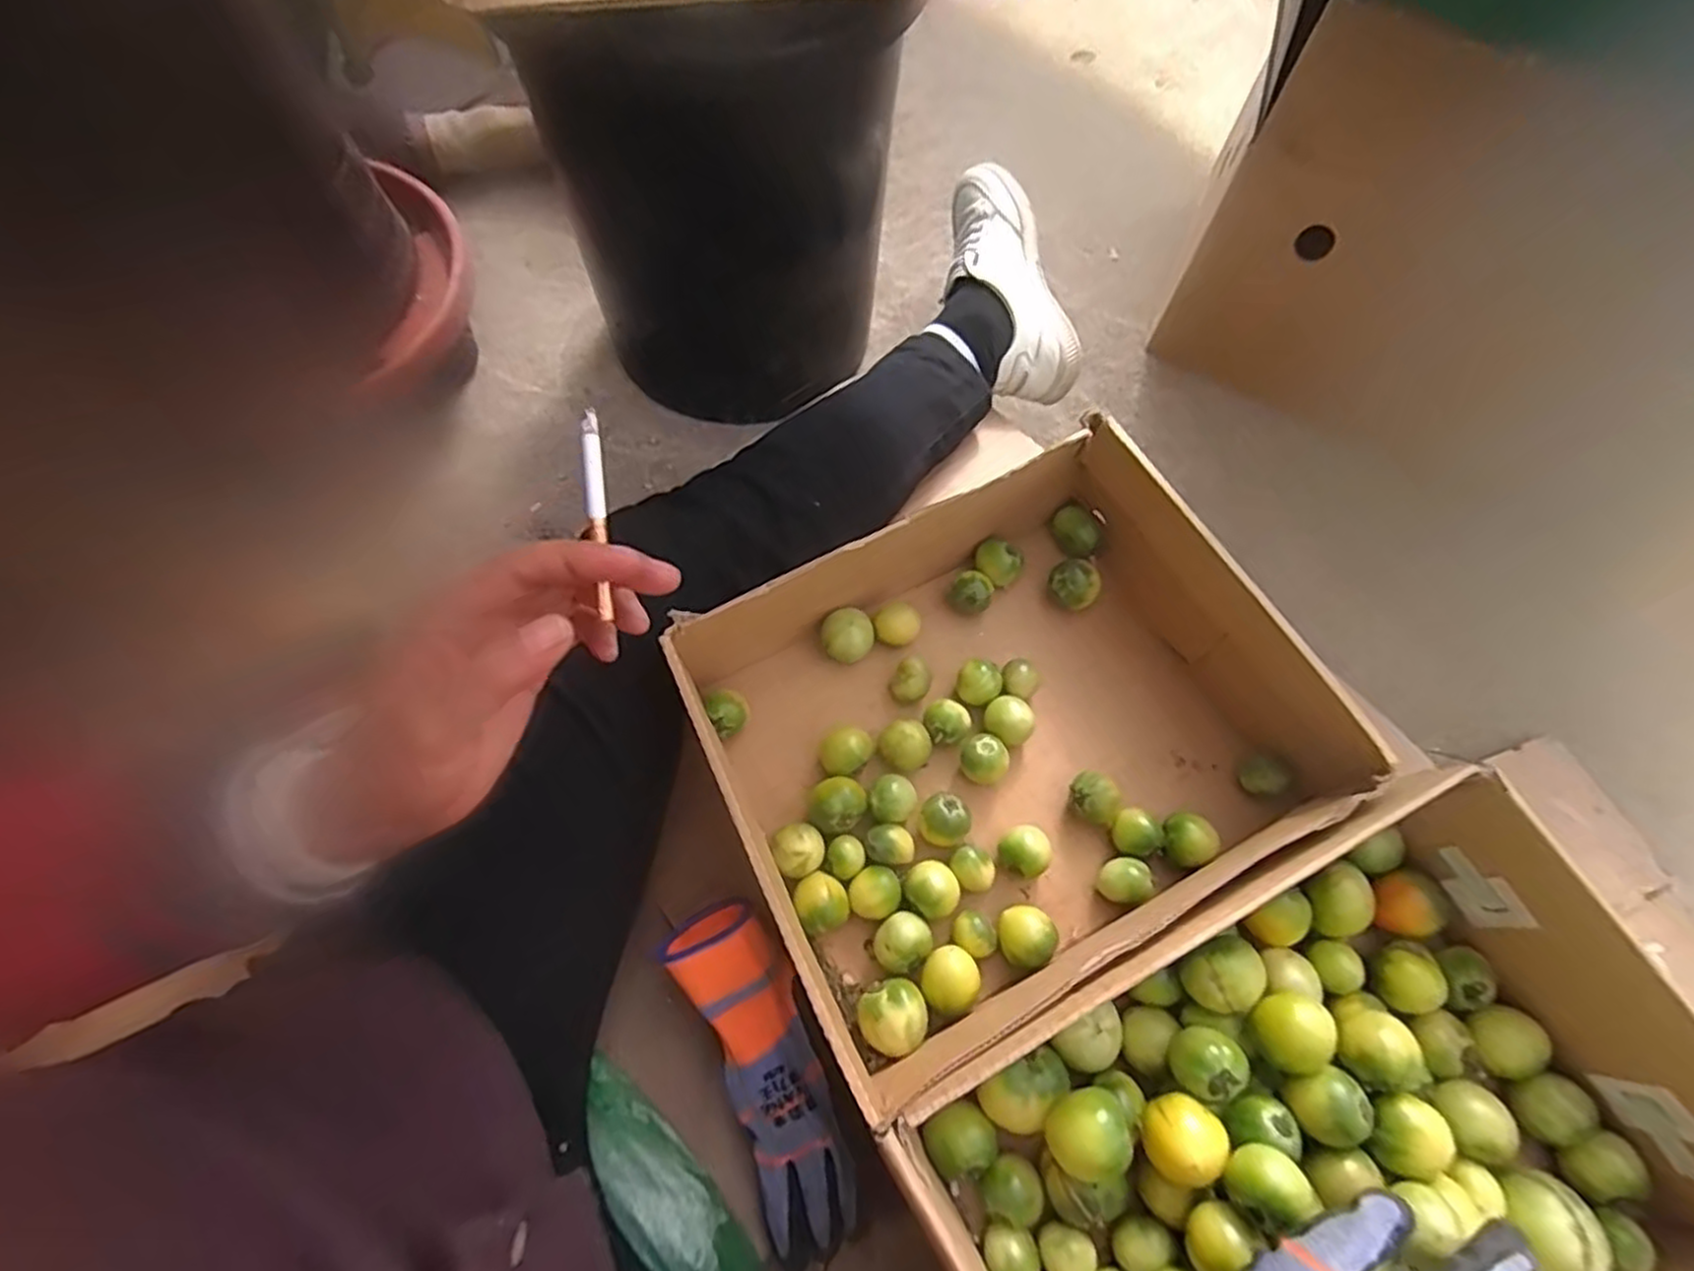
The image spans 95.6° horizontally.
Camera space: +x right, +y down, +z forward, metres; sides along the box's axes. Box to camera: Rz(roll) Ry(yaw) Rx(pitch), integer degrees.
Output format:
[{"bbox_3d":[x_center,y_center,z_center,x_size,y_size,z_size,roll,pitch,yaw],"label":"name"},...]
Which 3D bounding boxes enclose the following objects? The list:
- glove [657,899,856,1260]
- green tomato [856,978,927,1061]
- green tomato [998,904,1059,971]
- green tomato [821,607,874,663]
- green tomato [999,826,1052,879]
[{"bbox_3d":[-0.046,0.254,0.450,0.060,0.034,0.188,-21,85,-10],"label":"glove"},{"bbox_3d":[0.027,0.223,0.449,0.038,0.031,0.038,-28,70,-12],"label":"green tomato"},{"bbox_3d":[0.108,0.181,0.463,0.034,0.029,0.035,1,67,-1],"label":"green tomato"},{"bbox_3d":[0.001,0.002,0.531,0.035,0.030,0.033,1,67,-1],"label":"green tomato"},{"bbox_3d":[0.112,0.137,0.483,0.027,0.029,0.030,-26,70,-12],"label":"green tomato"}]

